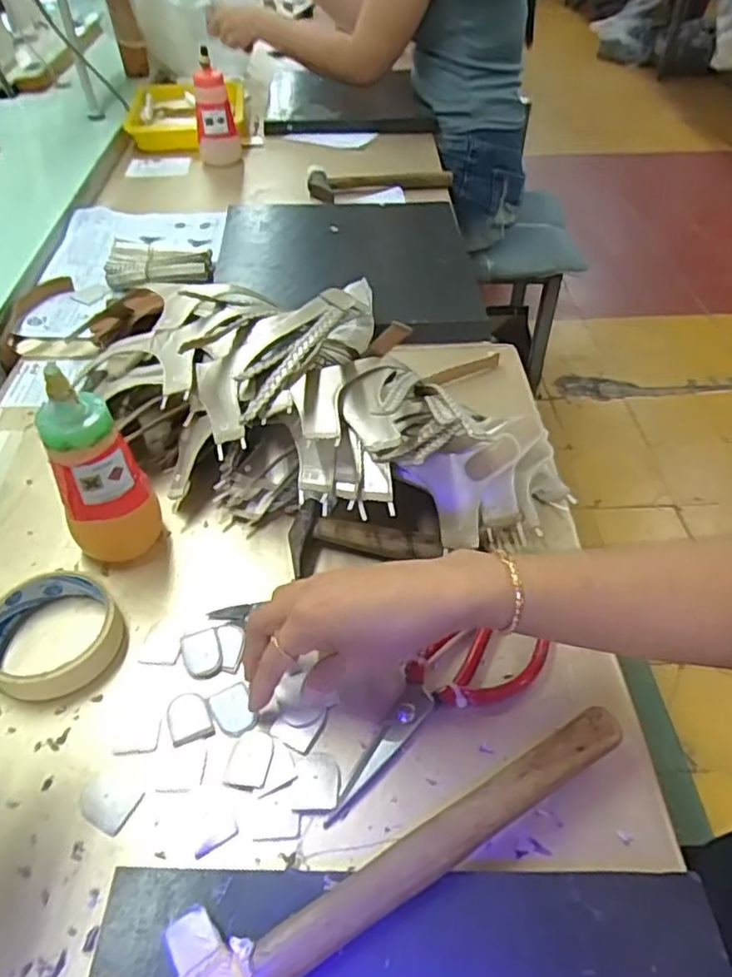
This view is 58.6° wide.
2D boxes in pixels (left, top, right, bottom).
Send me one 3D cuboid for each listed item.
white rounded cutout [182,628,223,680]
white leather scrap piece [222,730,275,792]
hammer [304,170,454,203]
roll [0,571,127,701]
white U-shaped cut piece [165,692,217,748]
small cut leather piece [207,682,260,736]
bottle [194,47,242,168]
[{"bbox_3d":[-0.111,0.111,0.440,0.026,0.004,0.034,-13,48,-12],"label":"white rounded cutout"},{"bbox_3d":[-0.070,0.162,0.393,0.025,0.004,0.035,8,47,7],"label":"white leather scrap piece"},{"bbox_3d":[0.022,-0.456,0.973,0.214,0.030,0.075,-10,47,-10],"label":"hammer"},{"bbox_3d":[-0.214,0.097,0.443,0.082,0.024,0.086,0,46,0],"label":"roll"},{"bbox_3d":[-0.112,0.144,0.411,0.027,0.004,0.033,-18,49,-17],"label":"white U-shaped cut piece"},{"bbox_3d":[-0.084,0.140,0.412,0.024,0.004,0.031,-27,52,-24],"label":"small cut leather piece"},{"bbox_3d":[-0.230,-0.571,0.996,0.060,0.146,0.062,-10,47,-10],"label":"bottle"}]

